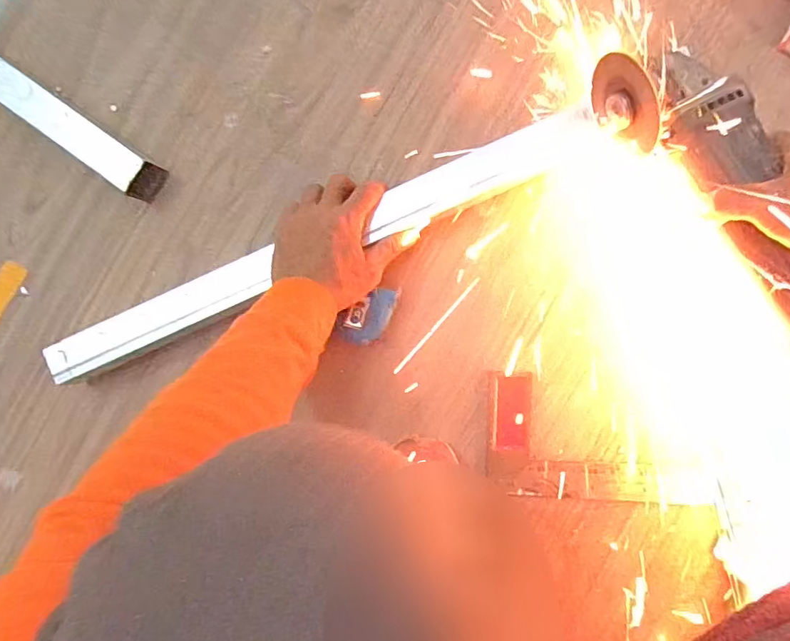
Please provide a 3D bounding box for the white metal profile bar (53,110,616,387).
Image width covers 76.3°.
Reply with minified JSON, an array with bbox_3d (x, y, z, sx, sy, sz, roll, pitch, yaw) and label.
[{"bbox_3d":[-0.071,-0.070,0.477,0.557,0.021,0.044,-23,88,3],"label":"white metal profile bar"}]

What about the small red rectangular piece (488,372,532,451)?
[{"bbox_3d":[0.114,0.090,0.497,0.040,0.008,0.075,0,90,6],"label":"small red rectangular piece"}]

